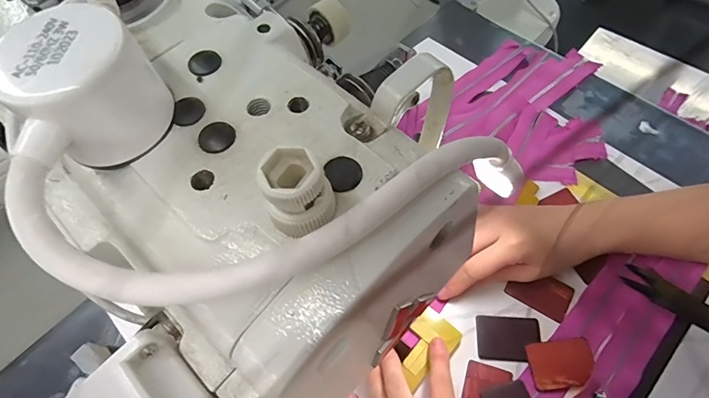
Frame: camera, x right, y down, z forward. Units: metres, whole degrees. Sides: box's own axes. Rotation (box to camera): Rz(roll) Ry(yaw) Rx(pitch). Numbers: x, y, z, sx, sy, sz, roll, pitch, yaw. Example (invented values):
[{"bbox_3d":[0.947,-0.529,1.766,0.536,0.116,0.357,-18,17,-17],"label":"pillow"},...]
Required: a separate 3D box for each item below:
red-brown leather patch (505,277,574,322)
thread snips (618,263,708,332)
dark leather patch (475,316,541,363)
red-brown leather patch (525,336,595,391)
[{"bbox_3d":[0.163,0.080,0.363,0.051,0.005,0.035,28,67,17],"label":"red-brown leather patch"},{"bbox_3d":[0.280,0.089,0.346,0.103,0.010,0.022,35,69,20],"label":"thread snips"},{"bbox_3d":[0.129,0.117,0.346,0.052,0.004,0.035,3,62,5],"label":"dark leather patch"},{"bbox_3d":[0.167,0.133,0.333,0.050,0.004,0.036,-7,62,0],"label":"red-brown leather patch"}]

